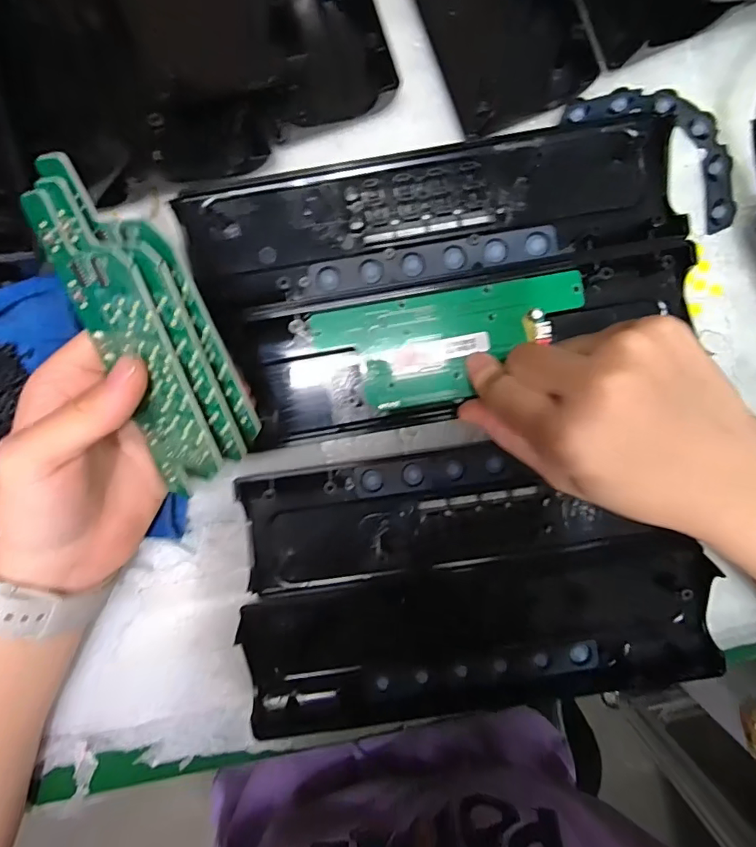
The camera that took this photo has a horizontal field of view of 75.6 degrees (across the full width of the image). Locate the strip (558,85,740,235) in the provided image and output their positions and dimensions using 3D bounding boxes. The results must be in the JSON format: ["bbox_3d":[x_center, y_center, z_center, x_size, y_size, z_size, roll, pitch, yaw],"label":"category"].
[{"bbox_3d":[0.144,-0.142,0.245,0.098,0.011,0.038,35,93,-3],"label":"strip"}]

